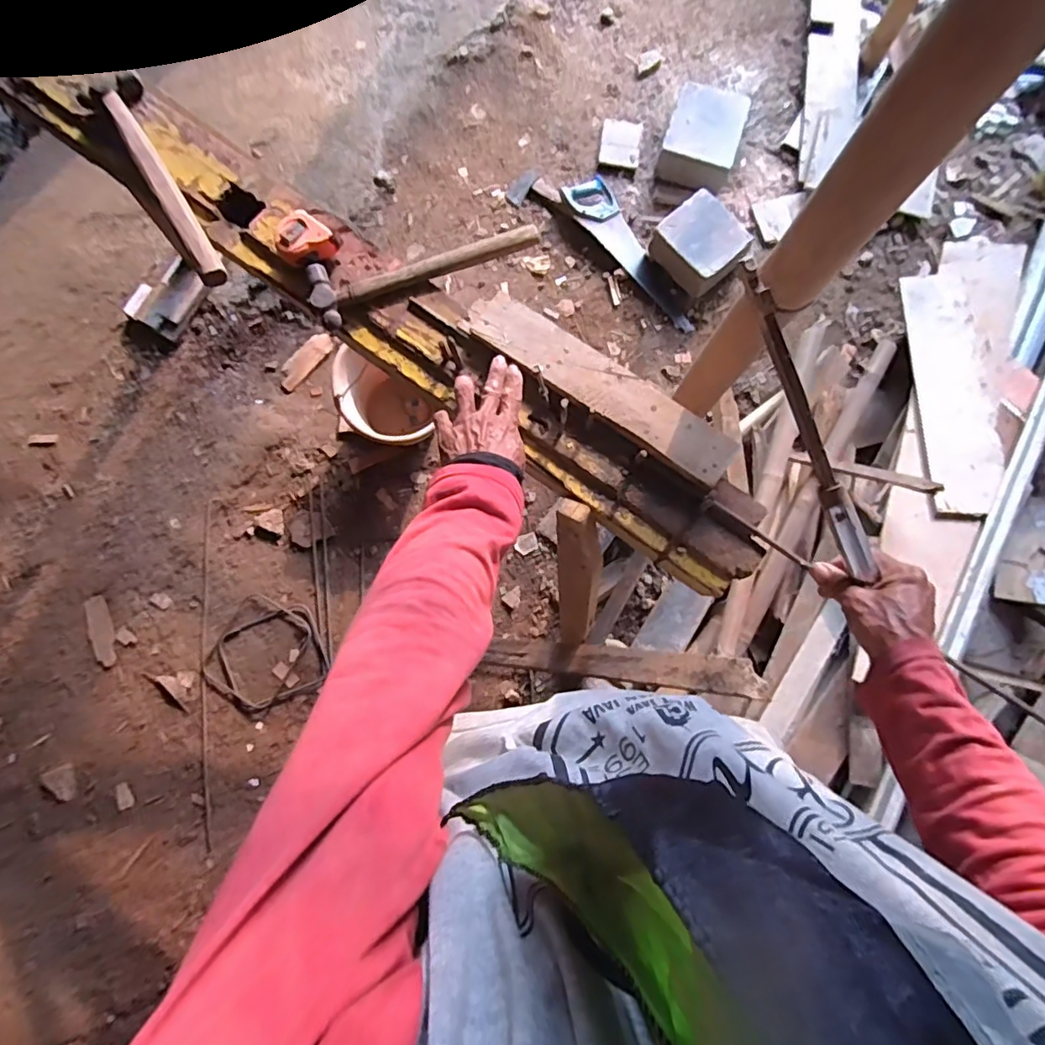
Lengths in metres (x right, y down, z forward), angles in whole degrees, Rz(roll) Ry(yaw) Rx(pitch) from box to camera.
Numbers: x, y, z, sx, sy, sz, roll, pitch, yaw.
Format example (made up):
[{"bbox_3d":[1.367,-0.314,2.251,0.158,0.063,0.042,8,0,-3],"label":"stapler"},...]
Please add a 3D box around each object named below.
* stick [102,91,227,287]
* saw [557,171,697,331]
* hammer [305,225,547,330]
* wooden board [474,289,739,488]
[{"bbox_3d":[-0.433,-0.409,0.659,0.027,0.039,0.302,-31,80,-5],"label":"stick"},{"bbox_3d":[0.288,-0.755,1.563,0.169,0.039,0.550,-24,79,-4],"label":"saw"},{"bbox_3d":[-0.112,-0.301,0.643,0.267,0.024,0.071,-19,79,-3],"label":"hammer"},{"bbox_3d":[0.081,-0.152,0.598,0.323,0.016,0.068,35,81,7],"label":"wooden board"}]

